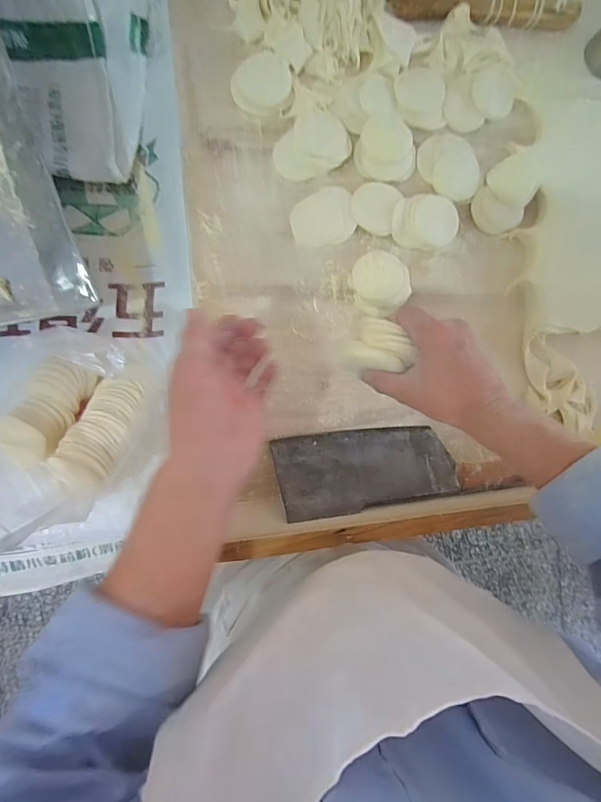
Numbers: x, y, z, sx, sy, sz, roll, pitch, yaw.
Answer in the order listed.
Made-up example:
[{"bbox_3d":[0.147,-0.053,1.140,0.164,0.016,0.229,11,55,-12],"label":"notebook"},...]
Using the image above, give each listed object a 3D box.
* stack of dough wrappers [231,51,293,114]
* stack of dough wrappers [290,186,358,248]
[{"bbox_3d":[-0.043,-0.359,0.452,0.062,0.005,0.070,26,87,-7],"label":"stack of dough wrappers"},{"bbox_3d":[0.026,-0.213,0.461,0.073,0.009,0.063,-13,92,-7],"label":"stack of dough wrappers"}]

